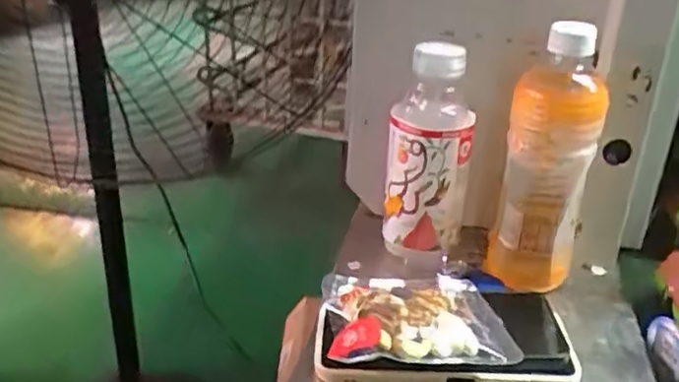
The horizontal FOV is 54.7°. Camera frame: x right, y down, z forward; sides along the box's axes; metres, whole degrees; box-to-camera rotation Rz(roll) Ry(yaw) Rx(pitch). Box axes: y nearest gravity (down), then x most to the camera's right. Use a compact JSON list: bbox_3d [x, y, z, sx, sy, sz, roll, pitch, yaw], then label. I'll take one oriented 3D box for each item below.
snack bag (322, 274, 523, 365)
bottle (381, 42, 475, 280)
[{"bbox_3d":[0.050,0.082,0.440,0.116,0.026,0.090,-1,26,-6],"label":"snack bag"},{"bbox_3d":[0.070,-0.022,0.527,0.070,0.181,0.058,1,26,-1],"label":"bottle"}]

